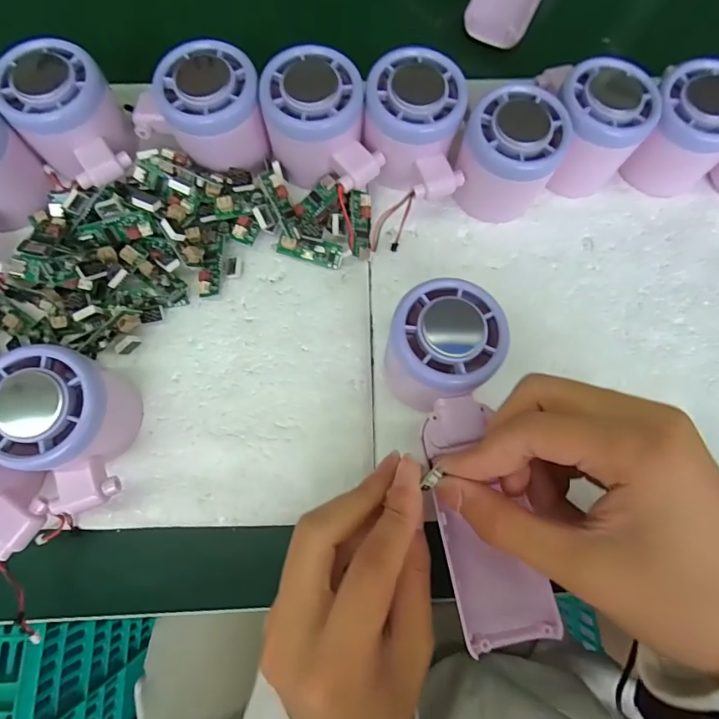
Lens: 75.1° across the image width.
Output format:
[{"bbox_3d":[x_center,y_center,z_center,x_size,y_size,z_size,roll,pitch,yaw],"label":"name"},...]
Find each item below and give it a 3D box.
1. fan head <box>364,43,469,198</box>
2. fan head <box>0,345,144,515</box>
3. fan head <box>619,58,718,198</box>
[{"bbox_3d":[0.031,-0.129,0.275,0.056,0.059,0.071,-2,77,-2],"label":"fan head"},{"bbox_3d":[-0.143,0.035,0.228,0.054,0.060,0.071,3,77,-1],"label":"fan head"},{"bbox_3d":[0.193,-0.136,0.283,0.060,0.054,0.059,9,77,1],"label":"fan head"}]

